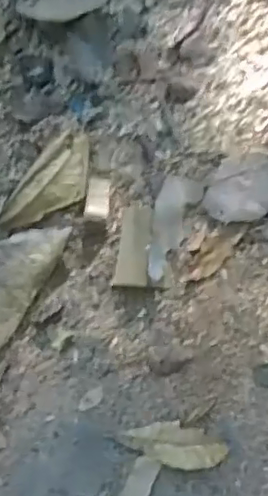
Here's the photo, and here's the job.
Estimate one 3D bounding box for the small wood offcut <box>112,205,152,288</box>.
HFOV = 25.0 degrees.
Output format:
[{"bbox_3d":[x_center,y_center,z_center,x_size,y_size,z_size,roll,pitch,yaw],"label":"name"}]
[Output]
[{"bbox_3d":[0.001,0.000,0.752,0.041,0.023,0.103,9,100,5],"label":"small wood offcut"}]

